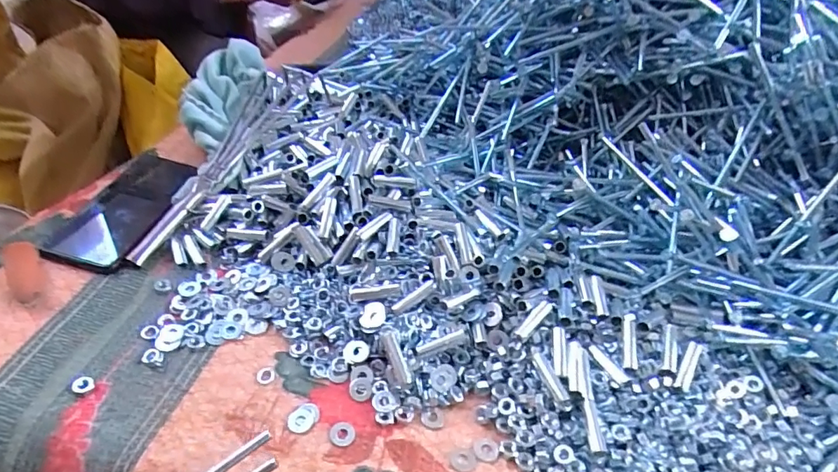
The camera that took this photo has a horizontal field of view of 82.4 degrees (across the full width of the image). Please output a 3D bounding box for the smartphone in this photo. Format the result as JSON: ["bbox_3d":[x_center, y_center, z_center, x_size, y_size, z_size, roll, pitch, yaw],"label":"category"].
[{"bbox_3d":[-0.294,-0.029,0.480,0.085,0.014,0.151,11,45,5],"label":"smartphone"}]

